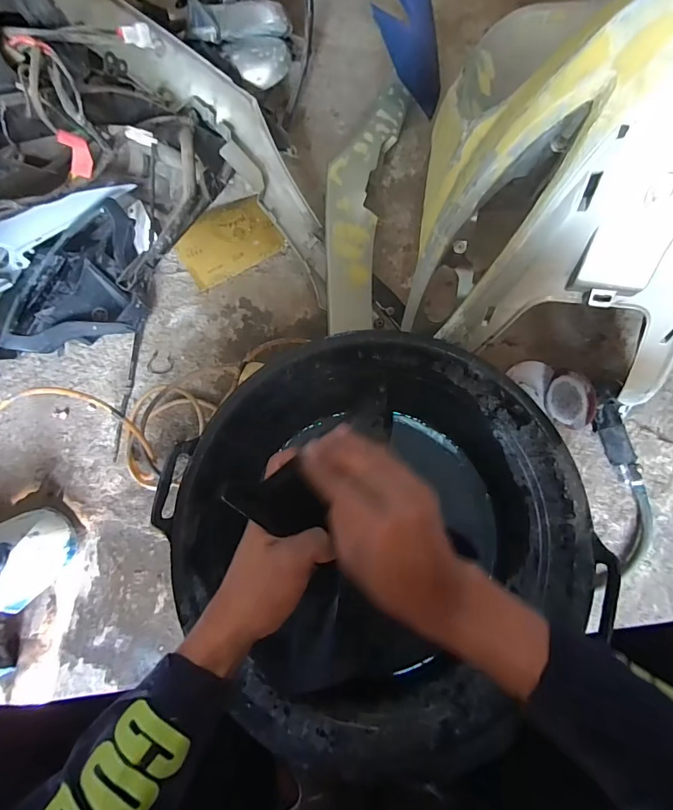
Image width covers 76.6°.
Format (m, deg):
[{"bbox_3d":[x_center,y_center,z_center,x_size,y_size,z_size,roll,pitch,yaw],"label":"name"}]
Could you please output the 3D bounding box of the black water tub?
[{"bbox_3d":[0.033,0.152,0.529,0.446,0.179,0.436,0,73,1],"label":"black water tub"}]

